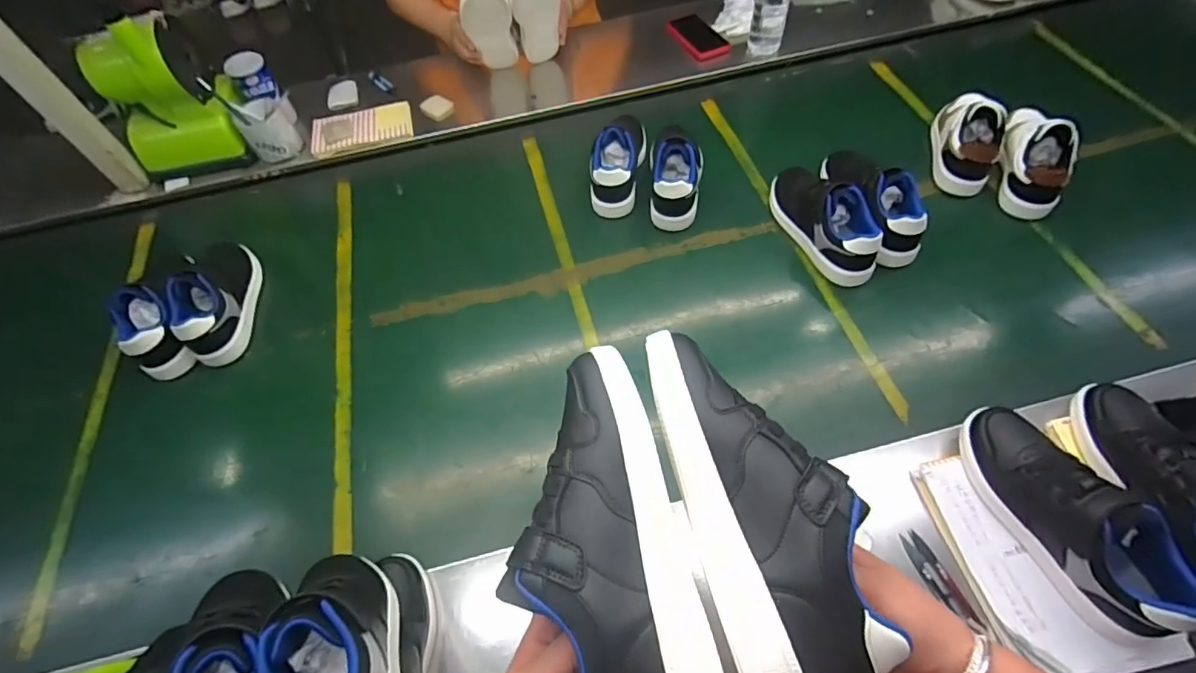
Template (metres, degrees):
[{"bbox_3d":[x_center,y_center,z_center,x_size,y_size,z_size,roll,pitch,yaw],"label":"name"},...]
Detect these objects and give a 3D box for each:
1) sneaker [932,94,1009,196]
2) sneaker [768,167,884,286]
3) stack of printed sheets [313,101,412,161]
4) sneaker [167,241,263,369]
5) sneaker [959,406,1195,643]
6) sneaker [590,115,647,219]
[{"bbox_3d":[0.603,-0.325,0.863,0.098,0.117,0.203,21,61,17],"label":"sneaker"},{"bbox_3d":[0.331,-0.180,0.782,0.072,0.095,0.212,-24,58,-11],"label":"sneaker"},{"bbox_3d":[-0.447,-0.395,0.999,0.186,0.015,0.087,-17,76,-8],"label":"stack of printed sheets"},{"bbox_3d":[-0.573,-0.081,0.791,0.084,0.098,0.236,-17,57,-7],"label":"sneaker"},{"bbox_3d":[0.453,0.163,0.510,0.082,0.089,0.220,-22,58,-10],"label":"sneaker"},{"bbox_3d":[0.034,-0.302,0.890,0.073,0.109,0.203,7,58,9],"label":"sneaker"}]

